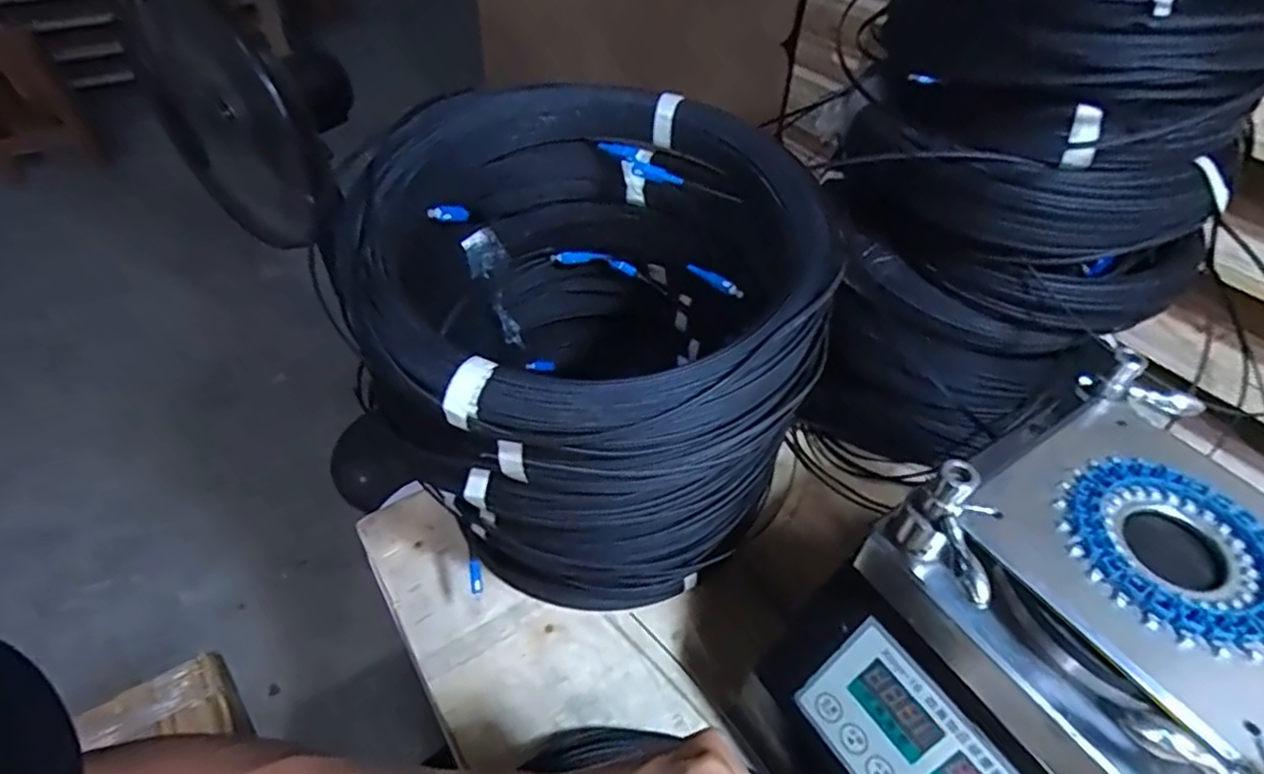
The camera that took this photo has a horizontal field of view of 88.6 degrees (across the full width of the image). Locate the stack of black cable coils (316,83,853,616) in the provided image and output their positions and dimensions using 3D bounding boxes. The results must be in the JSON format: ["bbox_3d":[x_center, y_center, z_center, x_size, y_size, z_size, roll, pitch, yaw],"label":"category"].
[{"bbox_3d":[-0.034,-0.019,0.527,0.315,0.325,0.283,-22,50,-21],"label":"stack of black cable coils"}]

